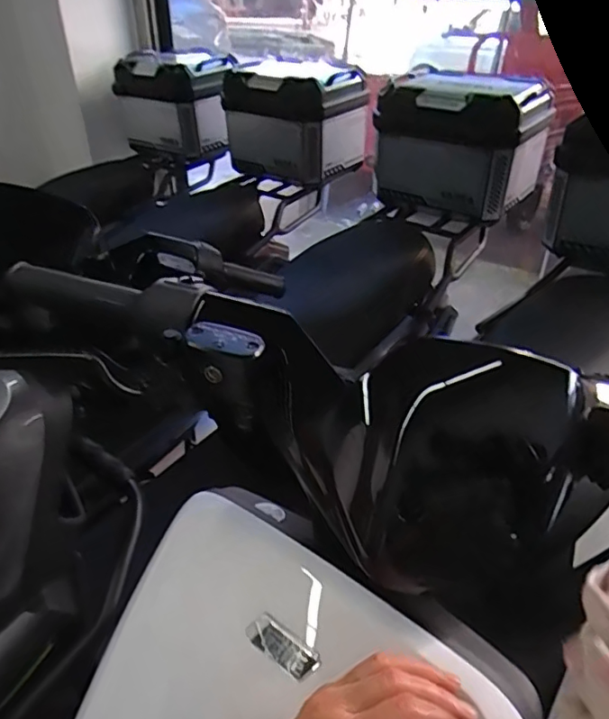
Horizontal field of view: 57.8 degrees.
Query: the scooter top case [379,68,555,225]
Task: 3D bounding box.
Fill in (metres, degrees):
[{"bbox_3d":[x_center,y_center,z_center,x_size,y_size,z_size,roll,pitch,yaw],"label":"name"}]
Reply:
[{"bbox_3d":[0.437,-0.605,1.560,0.412,0.319,0.262,25,41,32],"label":"scooter top case"}]

